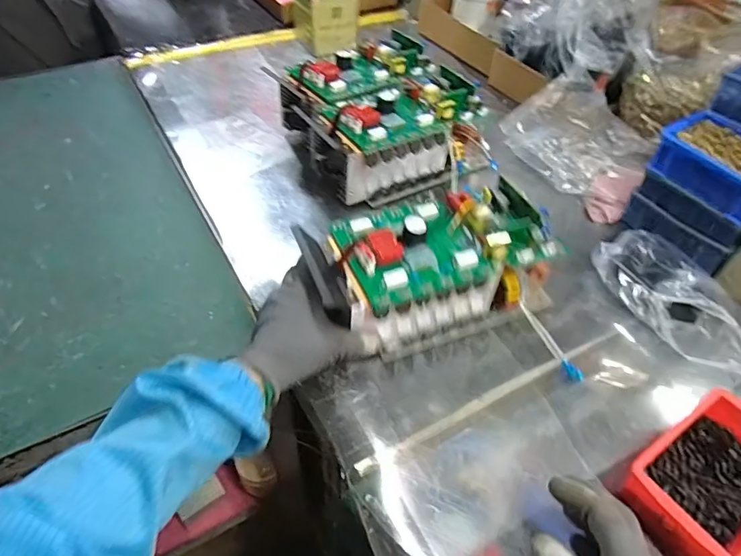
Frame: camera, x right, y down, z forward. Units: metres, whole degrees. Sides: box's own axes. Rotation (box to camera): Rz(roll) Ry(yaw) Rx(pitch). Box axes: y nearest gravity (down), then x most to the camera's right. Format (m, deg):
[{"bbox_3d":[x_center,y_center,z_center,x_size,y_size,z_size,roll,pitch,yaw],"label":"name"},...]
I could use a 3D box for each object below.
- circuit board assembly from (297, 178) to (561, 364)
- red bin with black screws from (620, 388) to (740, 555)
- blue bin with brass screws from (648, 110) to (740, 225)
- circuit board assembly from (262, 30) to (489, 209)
[{"bbox_3d":[0.065,-0.017,0.541,0.256,0.119,0.124,-17,52,-17],"label":"circuit board assembly"},{"bbox_3d":[0.301,0.178,0.439,0.147,0.051,0.099,-27,55,-26],"label":"red bin with black screws"},{"bbox_3d":[0.434,-0.136,0.606,0.096,0.061,0.154,-20,52,-22],"label":"blue bin with brass screws"},{"bbox_3d":[0.010,-0.240,0.753,0.259,0.128,0.233,-22,52,-24],"label":"circuit board assembly"}]

